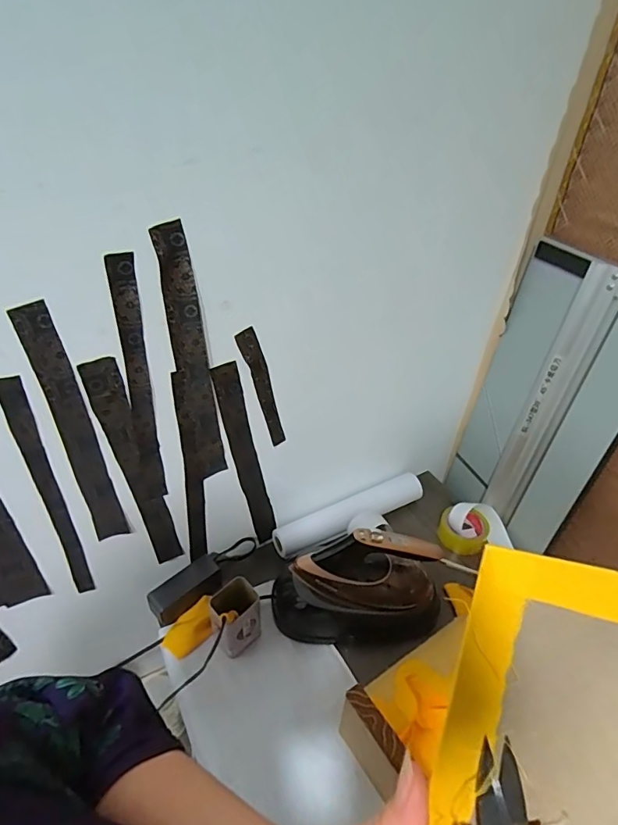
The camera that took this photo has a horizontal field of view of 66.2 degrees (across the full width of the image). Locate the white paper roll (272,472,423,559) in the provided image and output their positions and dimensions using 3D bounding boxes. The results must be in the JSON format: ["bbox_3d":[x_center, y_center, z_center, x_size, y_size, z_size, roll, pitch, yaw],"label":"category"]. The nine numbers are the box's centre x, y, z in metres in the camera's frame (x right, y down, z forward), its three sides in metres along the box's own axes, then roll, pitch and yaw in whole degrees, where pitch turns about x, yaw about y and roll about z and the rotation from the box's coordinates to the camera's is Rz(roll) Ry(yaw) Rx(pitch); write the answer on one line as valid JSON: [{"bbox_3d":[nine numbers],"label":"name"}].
[{"bbox_3d":[0.096,0.219,1.031,0.360,0.055,0.056,-16,41,-22],"label":"white paper roll"}]

